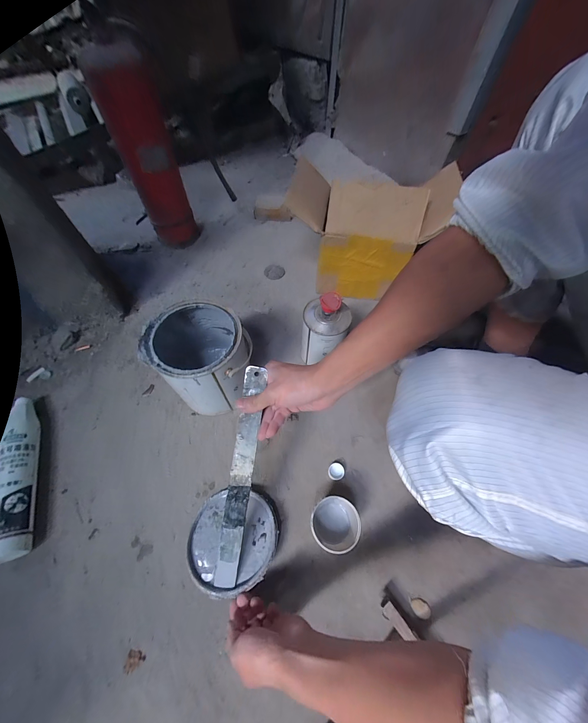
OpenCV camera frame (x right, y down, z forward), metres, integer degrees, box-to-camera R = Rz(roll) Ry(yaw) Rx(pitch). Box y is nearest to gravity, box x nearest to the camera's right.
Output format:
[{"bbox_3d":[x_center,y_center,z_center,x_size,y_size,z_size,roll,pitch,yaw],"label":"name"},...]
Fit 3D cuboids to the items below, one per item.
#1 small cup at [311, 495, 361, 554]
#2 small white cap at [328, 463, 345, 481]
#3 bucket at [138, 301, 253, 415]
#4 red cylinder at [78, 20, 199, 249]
[{"bbox_3d":[0.072,0.278,0.460,0.086,0.068,0.078,2,61,1],"label":"small cup"},{"bbox_3d":[0.084,0.219,0.530,0.031,0.014,0.031,0,61,0],"label":"small white cap"},{"bbox_3d":[-0.178,-0.003,0.547,0.163,0.207,0.164,0,61,0],"label":"bucket"},{"bbox_3d":[-0.371,-0.517,0.702,0.128,0.431,0.131,-26,63,-14],"label":"red cylinder"}]

